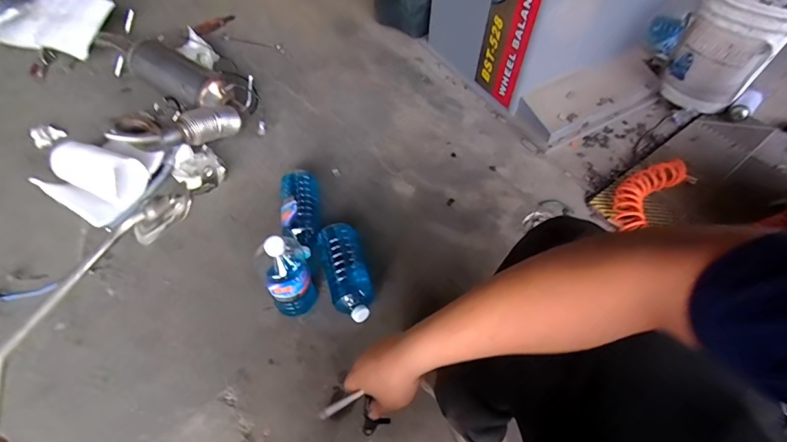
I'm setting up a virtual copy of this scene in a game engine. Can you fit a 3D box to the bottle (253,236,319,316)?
[{"bbox_3d":[-0.237,0.117,0.862,0.110,0.230,0.081,34,61,22],"label":"bottle"}]

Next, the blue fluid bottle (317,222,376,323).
[{"bbox_3d":[-0.108,0.121,0.946,0.097,0.073,0.244,-15,56,-12],"label":"blue fluid bottle"}]

